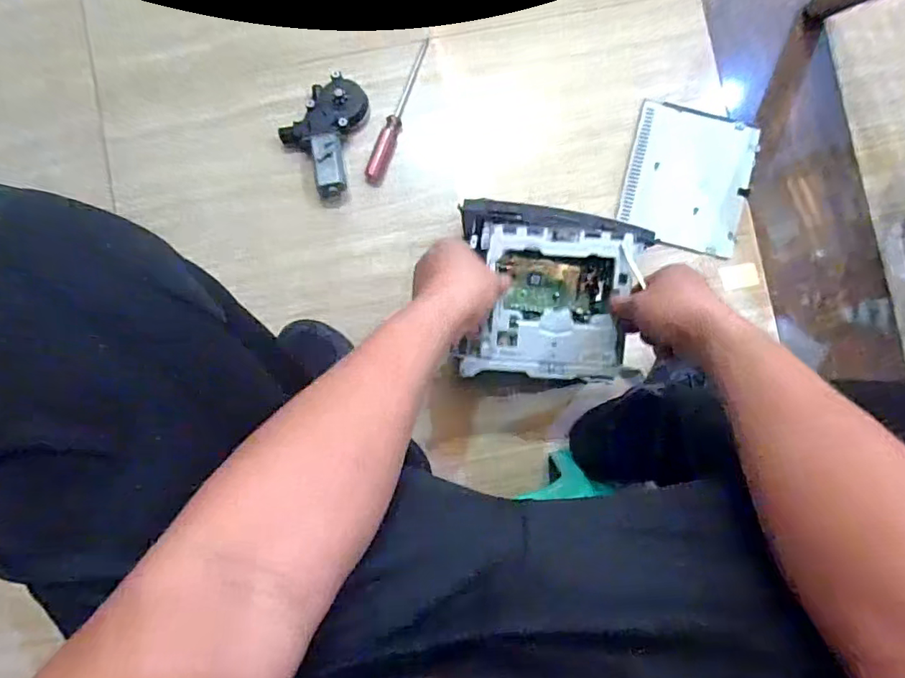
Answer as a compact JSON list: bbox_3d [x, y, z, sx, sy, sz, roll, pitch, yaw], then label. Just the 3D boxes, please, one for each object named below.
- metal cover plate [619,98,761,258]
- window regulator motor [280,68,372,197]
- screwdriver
[{"bbox_3d":[0.314,-0.214,0.733,0.159,0.010,0.182,14,88,2],"label":"metal cover plate"},{"bbox_3d":[-0.167,-0.265,0.706,0.096,0.038,0.155,15,87,0],"label":"window regulator motor"},{"bbox_3d":[-0.071,-0.301,0.722,0.023,0.027,0.204,19,88,2],"label":"screwdriver"}]

